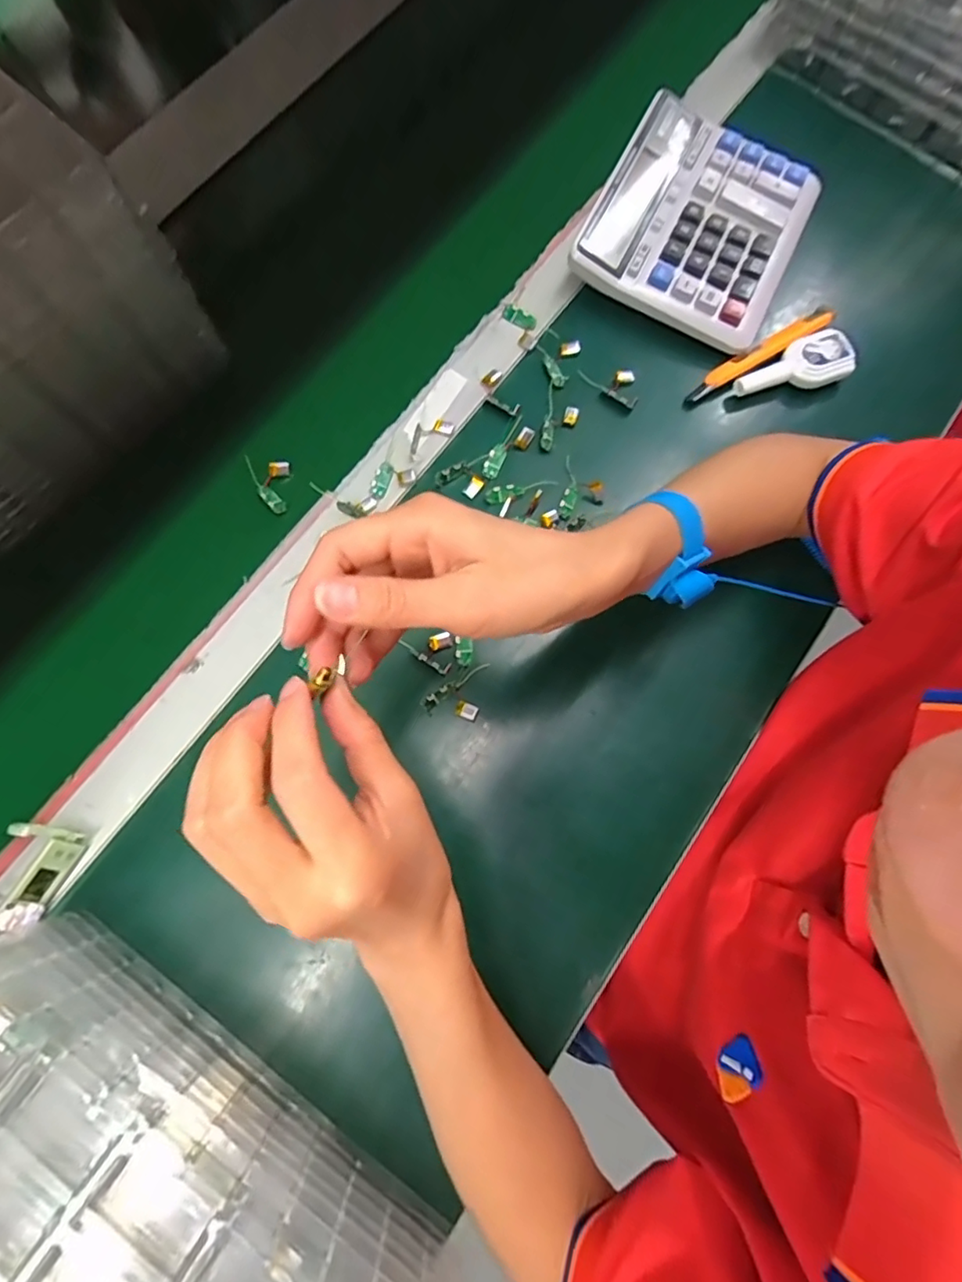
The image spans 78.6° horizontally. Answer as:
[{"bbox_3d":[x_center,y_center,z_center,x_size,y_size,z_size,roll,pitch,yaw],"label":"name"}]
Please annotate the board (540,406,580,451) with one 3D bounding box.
[{"bbox_3d":[0.058,-0.166,0.450,0.016,0.004,0.040,41,79,10],"label":"board"}]

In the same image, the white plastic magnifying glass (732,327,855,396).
[{"bbox_3d":[0.240,-0.212,0.452,0.088,0.017,0.039,-16,76,-4],"label":"white plastic magnifying glass"}]

